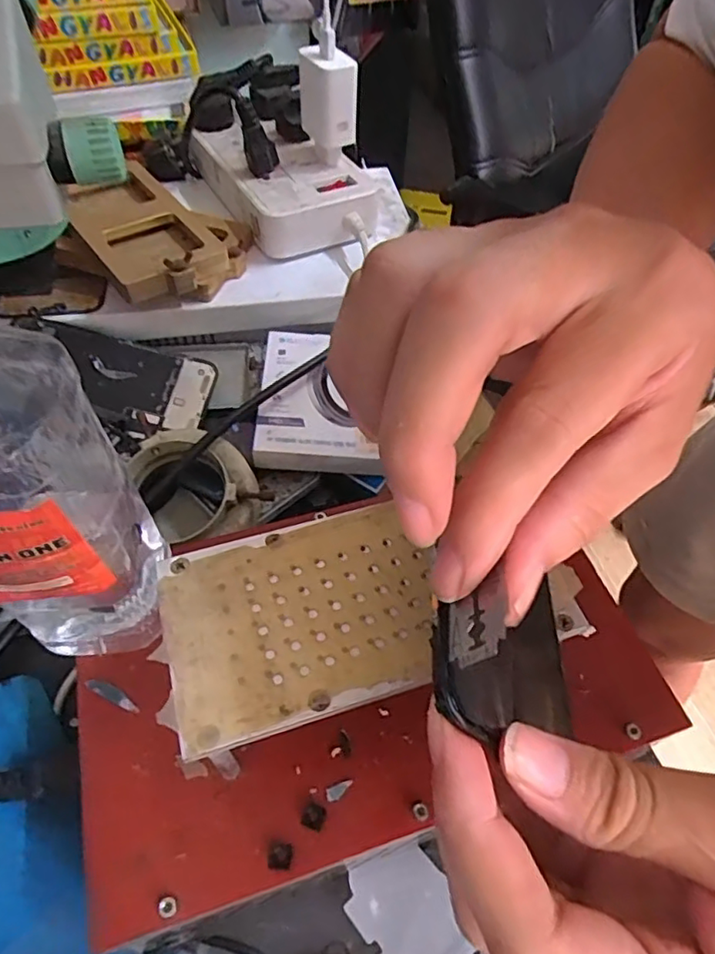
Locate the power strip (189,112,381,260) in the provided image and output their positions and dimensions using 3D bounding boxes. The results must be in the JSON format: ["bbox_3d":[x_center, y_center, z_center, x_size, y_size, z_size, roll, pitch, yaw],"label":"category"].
[{"bbox_3d":[-0.059,-0.252,0.504,0.106,0.049,0.169,-24,57,-18],"label":"power strip"}]

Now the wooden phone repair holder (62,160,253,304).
[{"bbox_3d":[-0.153,-0.191,0.468,0.117,0.052,0.161,-29,58,-21],"label":"wooden phone repair holder"}]

